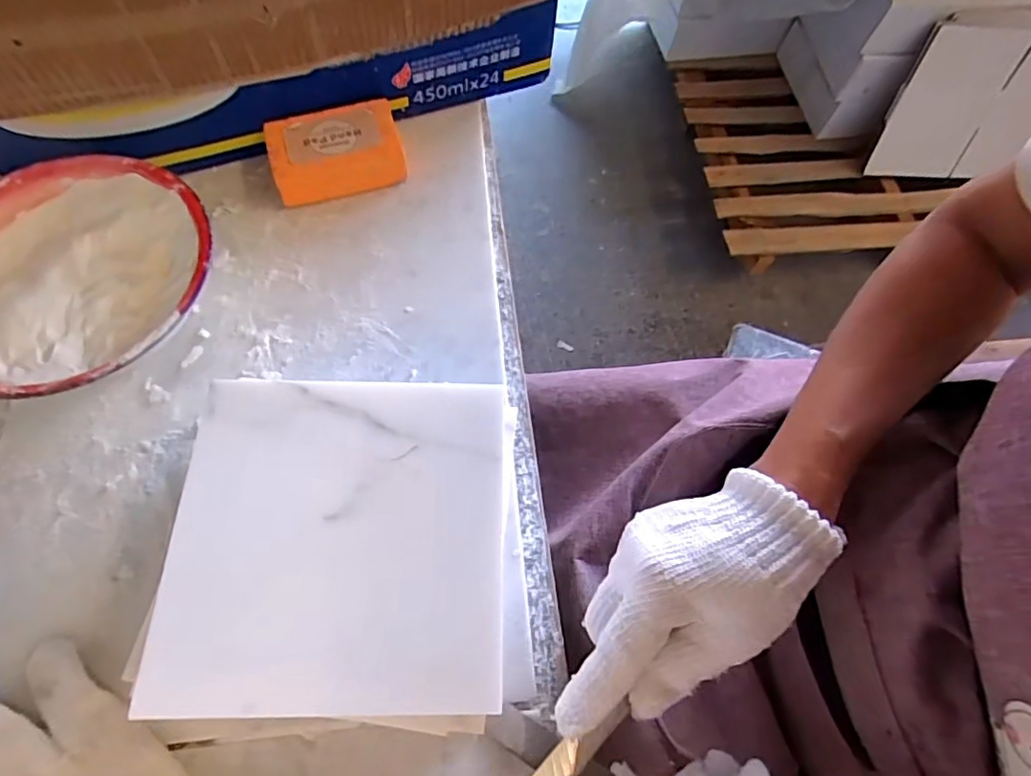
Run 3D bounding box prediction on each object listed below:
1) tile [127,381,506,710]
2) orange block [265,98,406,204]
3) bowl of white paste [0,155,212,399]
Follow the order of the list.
[{"bbox_3d":[-0.083,0.067,0.266,0.151,0.008,0.150,0,66,-1],"label":"tile"},{"bbox_3d":[-0.133,-0.176,0.421,0.092,0.033,0.060,-13,70,-9],"label":"orange block"},{"bbox_3d":[-0.268,-0.062,0.353,0.159,0.052,0.162,1,68,-3],"label":"bowl of white paste"}]

